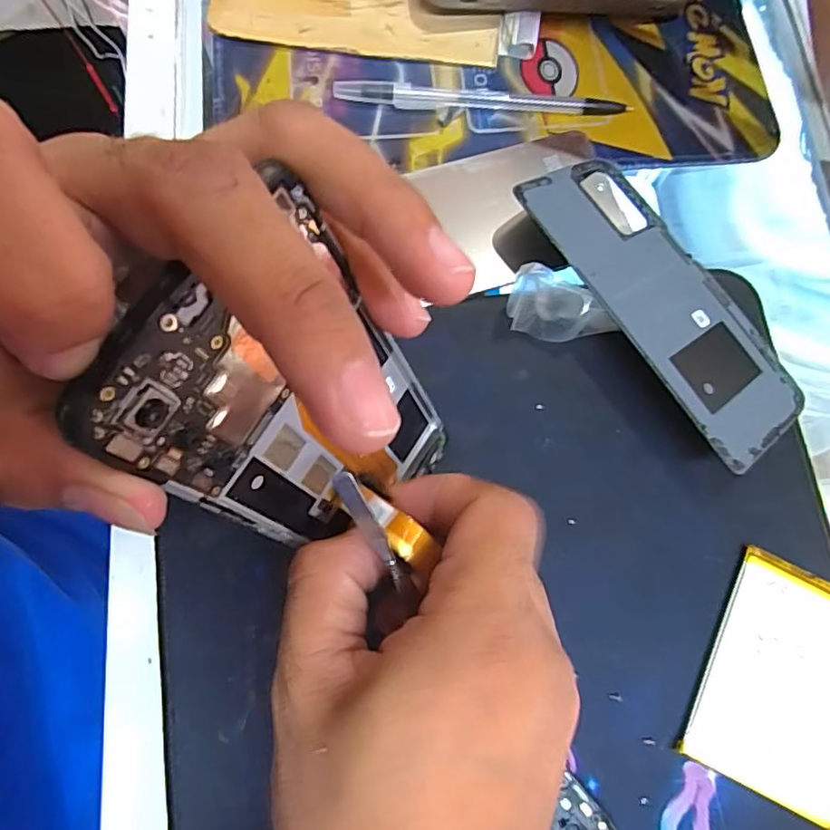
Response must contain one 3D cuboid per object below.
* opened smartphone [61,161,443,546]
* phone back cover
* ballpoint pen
[{"bbox_3d":[-0.028,0.004,0.175,0.008,0.154,0.070,24,75,23],"label":"opened smartphone"},{"bbox_3d":[0.115,-0.054,0.266,0.072,0.004,0.158,-28,78,-28],"label":"phone back cover"},{"bbox_3d":[0.039,-0.164,0.299,0.144,0.004,0.011,2,104,-3],"label":"ballpoint pen"}]

